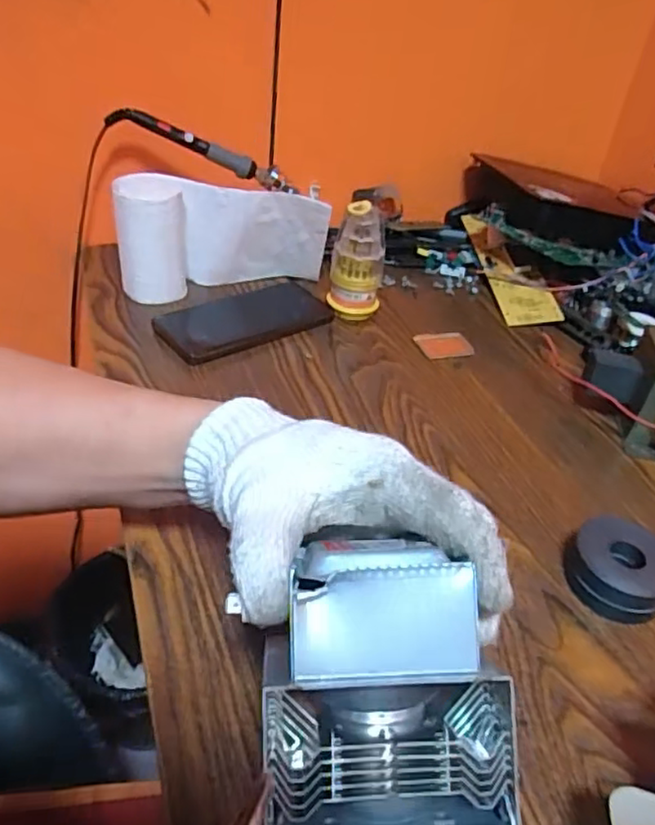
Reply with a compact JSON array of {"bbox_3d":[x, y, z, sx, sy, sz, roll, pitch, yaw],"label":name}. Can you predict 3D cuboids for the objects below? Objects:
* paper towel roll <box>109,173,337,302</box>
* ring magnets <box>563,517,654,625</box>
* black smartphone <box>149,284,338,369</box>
[{"bbox_3d":[-0.107,-0.179,0.656,0.204,0.103,0.059,-6,40,-16],"label":"paper towel roll"},{"bbox_3d":[0.186,0.101,0.415,0.059,0.031,0.059,4,38,-3],"label":"ring magnets"},{"bbox_3d":[-0.080,-0.092,0.629,0.164,0.010,0.097,-19,45,-29],"label":"black smartphone"}]

